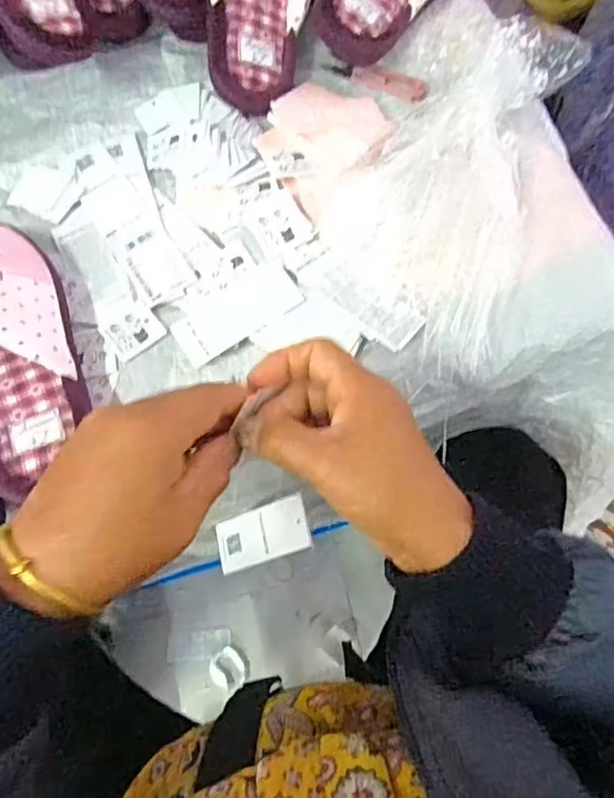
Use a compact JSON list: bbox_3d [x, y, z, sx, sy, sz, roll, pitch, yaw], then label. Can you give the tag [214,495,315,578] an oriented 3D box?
[{"bbox_3d":[-0.039,0.117,0.496,0.095,0.004,0.045,-25,69,26],"label":"tag"}]

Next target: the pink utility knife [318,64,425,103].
[{"bbox_3d":[0.063,-0.292,0.526,0.100,0.012,0.021,30,73,12],"label":"pink utility knife"}]

